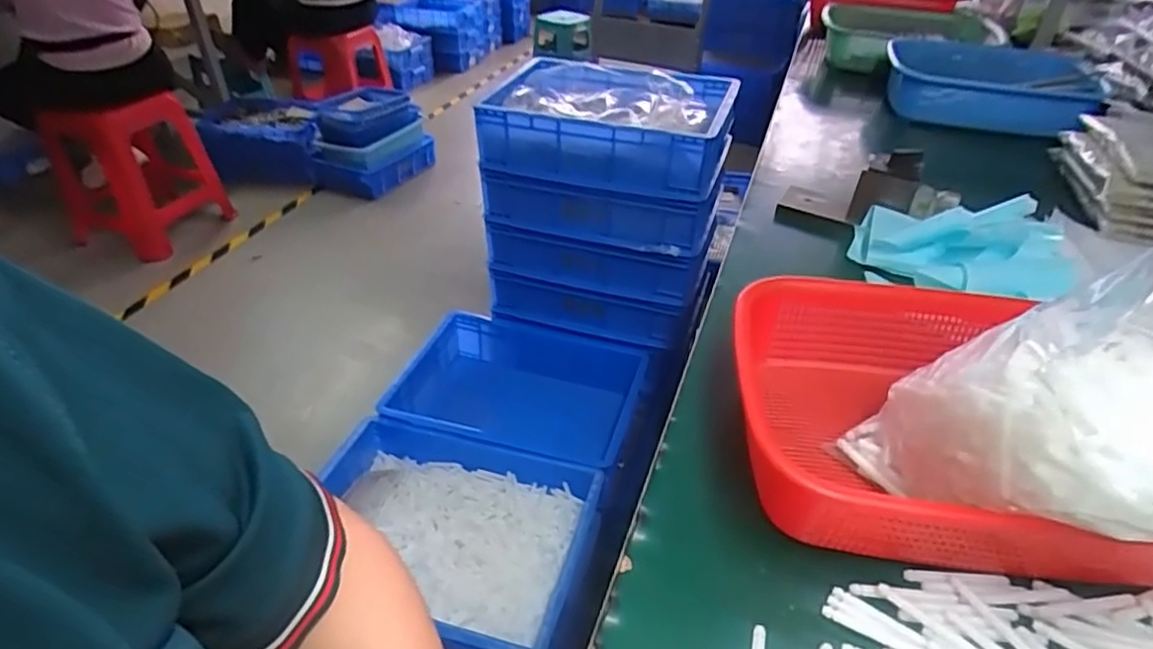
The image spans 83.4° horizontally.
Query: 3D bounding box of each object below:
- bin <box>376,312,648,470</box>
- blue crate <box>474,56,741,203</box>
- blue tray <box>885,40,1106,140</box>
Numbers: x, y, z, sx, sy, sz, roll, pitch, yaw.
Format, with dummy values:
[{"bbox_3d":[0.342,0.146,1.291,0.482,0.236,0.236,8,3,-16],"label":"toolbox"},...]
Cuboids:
[{"bbox_3d":[-0.105,0.146,1.193,0.393,0.160,0.323,11,38,14],"label":"bin"},{"bbox_3d":[0.065,-0.366,1.164,0.403,0.118,0.309,11,38,14],"label":"blue crate"},{"bbox_3d":[0.595,-0.356,0.965,0.261,0.104,0.147,8,38,10],"label":"blue tray"}]

